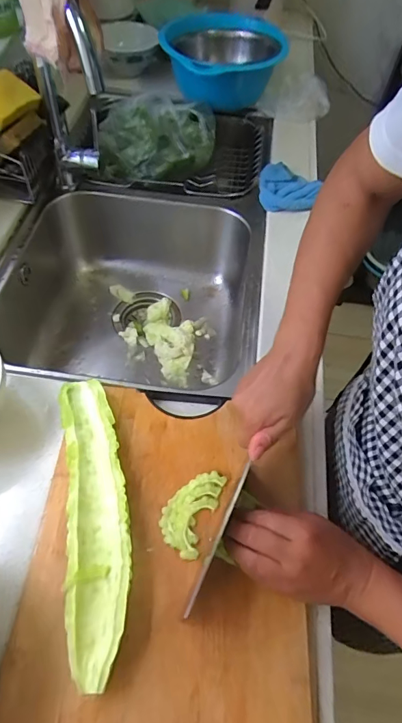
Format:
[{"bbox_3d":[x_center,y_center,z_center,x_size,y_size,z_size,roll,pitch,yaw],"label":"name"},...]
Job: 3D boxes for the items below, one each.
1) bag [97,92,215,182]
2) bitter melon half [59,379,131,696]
[{"bbox_3d":[-0.087,-0.458,0.859,0.227,0.112,0.181,0,54,-4],"label":"bag"},{"bbox_3d":[-0.109,0.149,0.444,0.061,0.041,0.297,-8,55,-9],"label":"bitter melon half"}]

